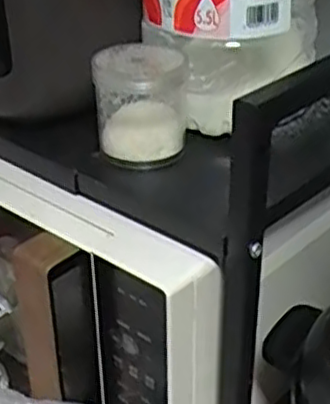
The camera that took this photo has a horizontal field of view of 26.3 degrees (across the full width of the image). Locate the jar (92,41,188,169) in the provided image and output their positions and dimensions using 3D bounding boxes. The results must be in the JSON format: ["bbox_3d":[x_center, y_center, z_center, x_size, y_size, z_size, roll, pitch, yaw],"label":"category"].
[{"bbox_3d":[-0.020,-0.085,0.634,0.078,0.094,0.075,-1,31,0],"label":"jar"}]

